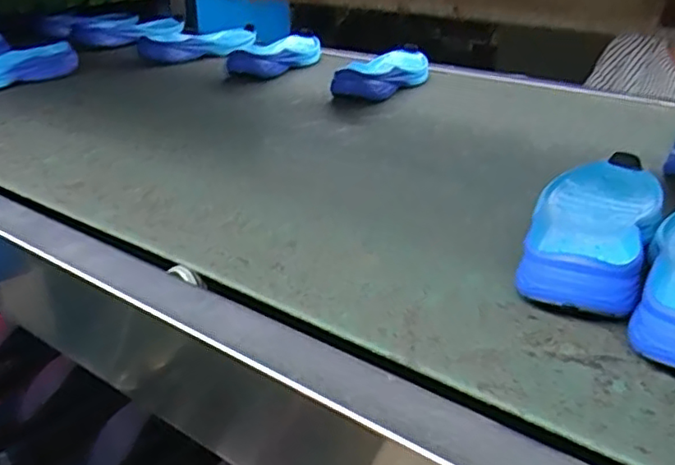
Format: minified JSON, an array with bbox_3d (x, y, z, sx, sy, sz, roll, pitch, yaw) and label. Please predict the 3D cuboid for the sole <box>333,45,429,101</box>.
[{"bbox_3d":[0.075,-0.234,0.954,0.094,0.042,0.204,13,29,22],"label":"sole"}]

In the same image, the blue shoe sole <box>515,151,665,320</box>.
[{"bbox_3d":[0.203,-0.006,0.510,0.088,0.039,0.256,14,30,24],"label":"blue shoe sole"}]

